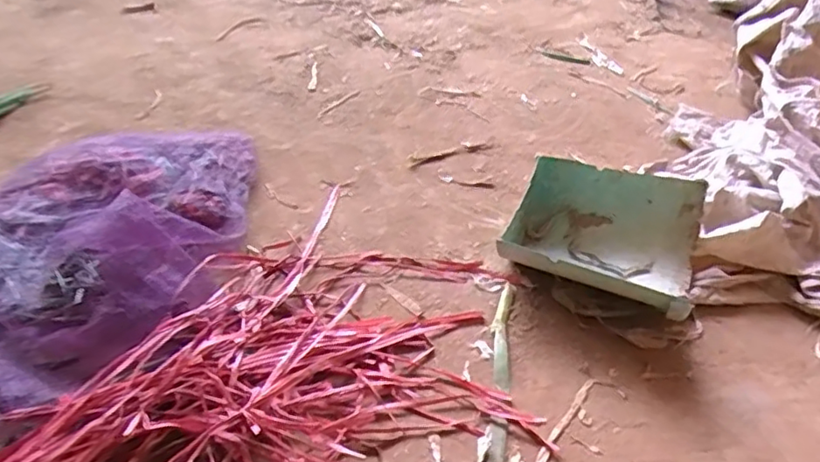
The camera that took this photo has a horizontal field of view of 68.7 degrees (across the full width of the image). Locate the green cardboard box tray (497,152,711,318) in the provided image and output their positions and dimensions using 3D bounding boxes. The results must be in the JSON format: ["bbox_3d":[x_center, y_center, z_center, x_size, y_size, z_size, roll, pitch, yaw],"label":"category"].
[{"bbox_3d":[0.380,0.023,1.186,0.348,0.134,0.330,20,44,15],"label":"green cardboard box tray"}]

